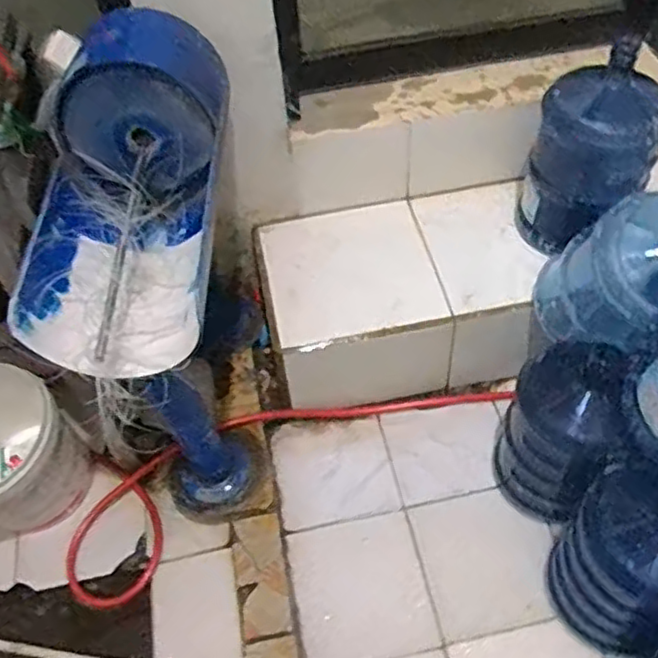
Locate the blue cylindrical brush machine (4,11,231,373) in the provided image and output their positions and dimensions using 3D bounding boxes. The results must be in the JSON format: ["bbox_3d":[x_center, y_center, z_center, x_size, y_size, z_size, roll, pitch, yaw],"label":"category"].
[{"bbox_3d":[-0.373,-0.228,1.224,0.299,0.290,0.674,11,67,-20],"label":"blue cylindrical brush machine"}]

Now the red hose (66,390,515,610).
[{"bbox_3d":[-0.136,0.288,1.649,1.097,0.090,0.269,-25,68,-11],"label":"red hose"}]

